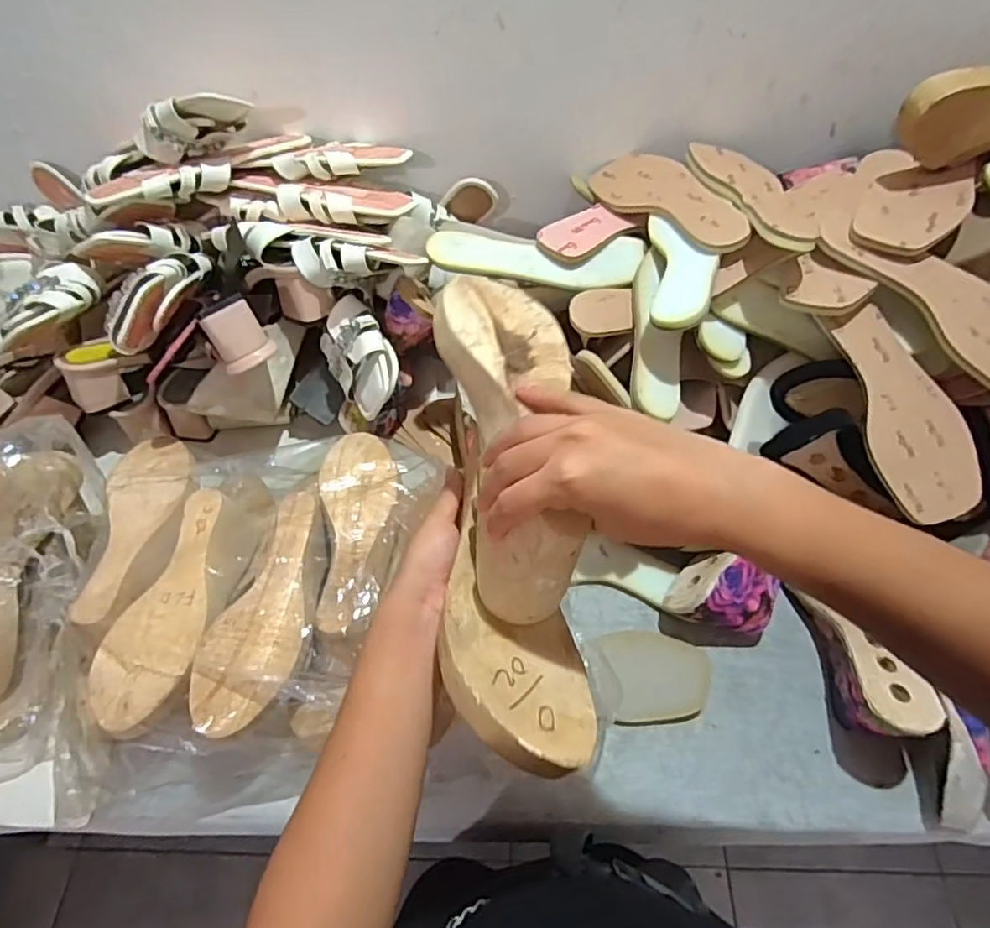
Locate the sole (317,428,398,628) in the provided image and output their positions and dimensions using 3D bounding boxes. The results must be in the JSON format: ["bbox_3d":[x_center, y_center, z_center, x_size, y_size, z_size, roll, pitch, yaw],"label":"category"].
[{"bbox_3d":[-0.123,0.049,0.554,0.069,0.022,0.198,-7,58,-5],"label":"sole"}]

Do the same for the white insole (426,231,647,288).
[{"bbox_3d":[0.050,-0.218,0.646,0.230,0.025,0.071,-6,57,-5],"label":"white insole"}]

